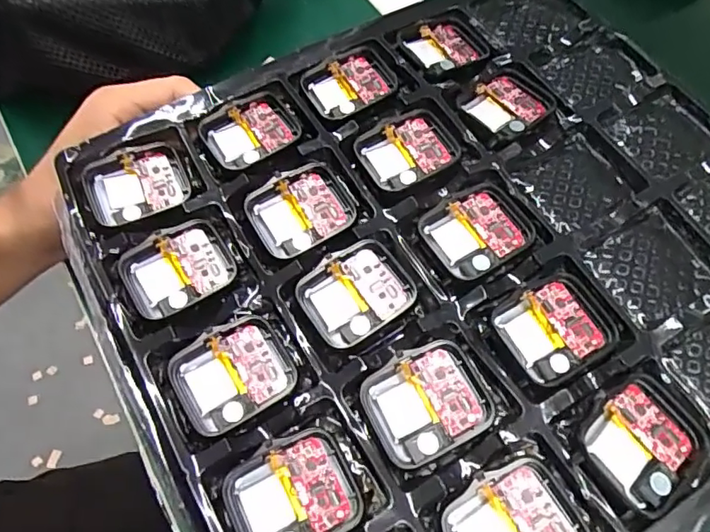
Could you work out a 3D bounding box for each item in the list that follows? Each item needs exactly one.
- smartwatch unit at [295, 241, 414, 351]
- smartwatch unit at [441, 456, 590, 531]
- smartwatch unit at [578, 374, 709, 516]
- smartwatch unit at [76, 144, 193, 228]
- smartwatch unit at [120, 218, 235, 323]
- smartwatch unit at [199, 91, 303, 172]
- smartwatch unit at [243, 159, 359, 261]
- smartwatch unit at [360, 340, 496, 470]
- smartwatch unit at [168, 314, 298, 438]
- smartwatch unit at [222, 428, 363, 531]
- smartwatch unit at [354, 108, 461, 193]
[{"bbox_3d":[0.000,0.012,0.226,0.043,0.010,0.035,-27,66,-16],"label":"smartwatch unit"},{"bbox_3d":[0.054,0.087,0.185,0.042,0.006,0.037,-25,65,-15],"label":"smartwatch unit"},{"bbox_3d":[0.103,0.062,0.196,0.042,0.006,0.036,-32,67,-18],"label":"smartwatch unit"},{"bbox_3d":[-0.098,-0.035,0.250,0.043,0.012,0.034,-23,64,-14],"label":"smartwatch unit"},{"bbox_3d":[-0.073,0.001,0.230,0.043,0.007,0.034,-27,66,-16],"label":"smartwatch unit"},{"bbox_3d":[-0.049,-0.063,0.265,0.043,0.010,0.037,-27,66,-16],"label":"smartwatch unit"},{"bbox_3d":[-0.023,-0.024,0.243,0.043,0.009,0.037,-25,65,-15],"label":"smartwatch unit"},{"bbox_3d":[0.027,0.050,0.204,0.042,0.010,0.037,-23,65,-14],"label":"smartwatch unit"},{"bbox_3d":[-0.046,0.042,0.213,0.044,0.008,0.035,-26,65,-15],"label":"smartwatch unit"},{"bbox_3d":[-0.022,0.081,0.193,0.043,0.009,0.037,-22,64,-14],"label":"smartwatch unit"},{"bbox_3d":[0.024,-0.054,0.258,0.042,0.008,0.037,-25,65,-15],"label":"smartwatch unit"}]

